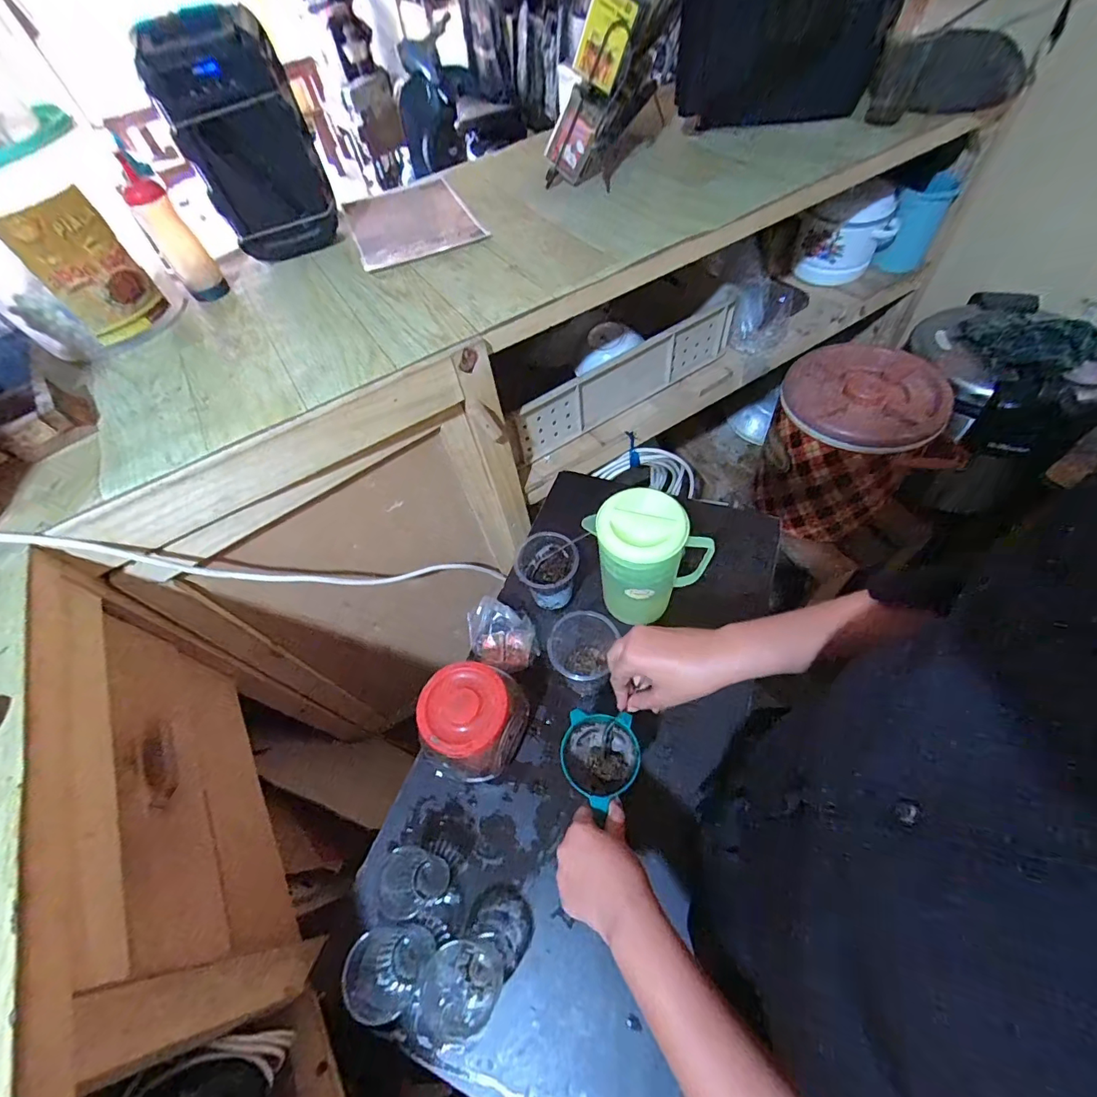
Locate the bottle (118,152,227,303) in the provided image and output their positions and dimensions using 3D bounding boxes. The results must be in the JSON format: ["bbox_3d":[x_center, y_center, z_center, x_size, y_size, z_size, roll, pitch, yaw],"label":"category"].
[{"bbox_3d":[-0.581,-0.484,0.748,0.049,0.163,0.056,20,62,18],"label":"bottle"}]

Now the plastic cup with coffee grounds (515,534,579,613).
[{"bbox_3d":[0.000,0.037,0.697,0.085,0.092,0.083,-1,58,5],"label":"plastic cup with coffee grounds"}]

